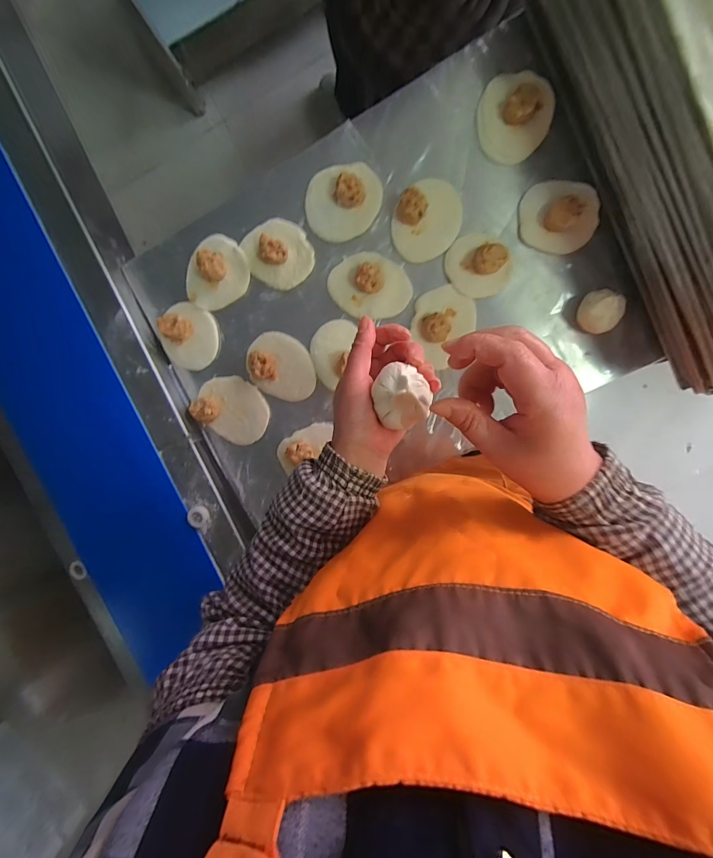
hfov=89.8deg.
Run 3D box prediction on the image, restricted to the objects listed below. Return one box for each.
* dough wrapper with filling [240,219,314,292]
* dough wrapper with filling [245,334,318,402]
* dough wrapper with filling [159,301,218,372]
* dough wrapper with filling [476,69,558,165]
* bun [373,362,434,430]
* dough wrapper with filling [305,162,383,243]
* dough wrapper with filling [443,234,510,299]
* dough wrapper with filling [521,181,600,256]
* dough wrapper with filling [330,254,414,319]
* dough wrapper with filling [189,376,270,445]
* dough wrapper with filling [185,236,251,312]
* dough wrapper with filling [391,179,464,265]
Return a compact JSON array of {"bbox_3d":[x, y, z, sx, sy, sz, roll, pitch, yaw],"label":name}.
[{"bbox_3d":[-0.113,-0.252,0.515,0.090,0.025,0.091,1,97,5],"label":"dough wrapper with filling"},{"bbox_3d":[-0.112,-0.090,0.530,0.109,0.025,0.086,40,99,0],"label":"dough wrapper with filling"},{"bbox_3d":[-0.254,-0.139,0.538,0.083,0.030,0.093,16,98,3],"label":"dough wrapper with filling"},{"bbox_3d":[0.207,-0.410,0.470,0.093,0.028,0.091,1,97,5],"label":"dough wrapper with filling"},{"bbox_3d":[0.037,-0.025,0.290,0.044,0.030,0.050,-35,92,8],"label":"bun"},{"bbox_3d":[-0.020,-0.320,0.496,0.106,0.025,0.096,-29,93,8],"label":"dough wrapper with filling"},{"bbox_3d":[0.168,-0.226,0.488,0.077,0.034,0.086,-31,93,8],"label":"dough wrapper with filling"},{"bbox_3d":[0.271,-0.282,0.475,0.094,0.028,0.081,9,97,5],"label":"dough wrapper with filling"},{"bbox_3d":[0.018,-0.206,0.508,0.117,0.026,0.087,13,98,4],"label":"dough wrapper with filling"},{"bbox_3d":[-0.192,-0.030,0.548,0.111,0.022,0.090,32,99,1],"label":"dough wrapper with filling"},{"bbox_3d":[-0.210,-0.228,0.526,0.102,0.032,0.087,-33,93,8],"label":"dough wrapper with filling"},{"bbox_3d":[0.097,-0.285,0.488,0.087,0.030,0.100,45,99,-1],"label":"dough wrapper with filling"}]

